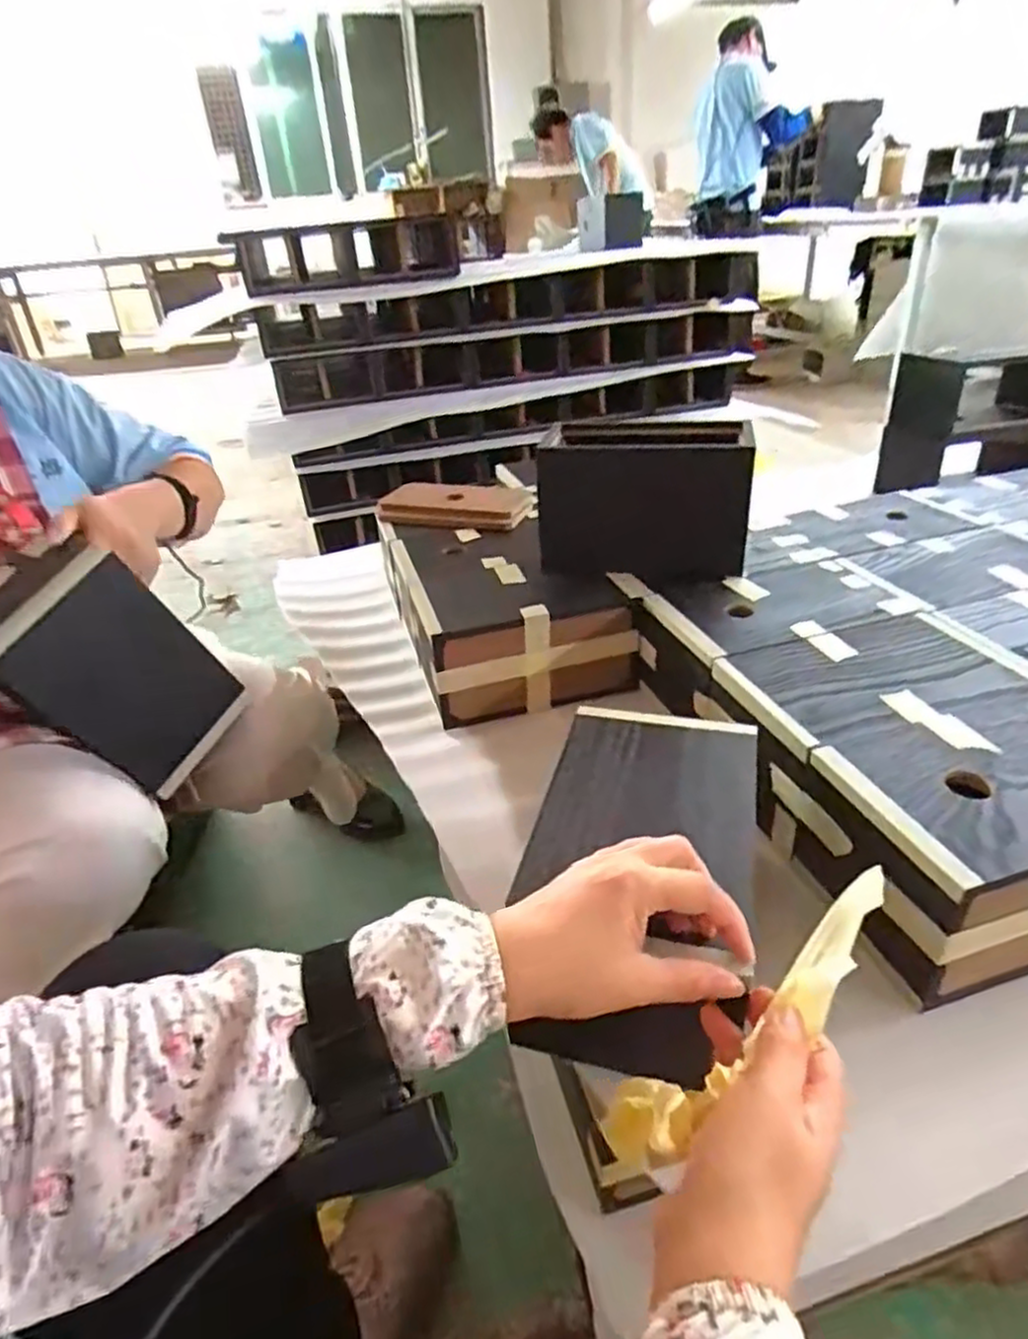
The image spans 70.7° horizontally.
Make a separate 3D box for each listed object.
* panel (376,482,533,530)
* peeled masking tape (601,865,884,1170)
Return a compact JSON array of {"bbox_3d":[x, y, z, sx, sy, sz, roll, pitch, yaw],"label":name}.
[{"bbox_3d":[-0.080,-0.226,0.991,0.203,0.025,0.120,5,33,15],"label":"panel"},{"bbox_3d":[0.127,0.170,0.356,0.196,0.028,0.039,-30,39,-17],"label":"peeled masking tape"}]

